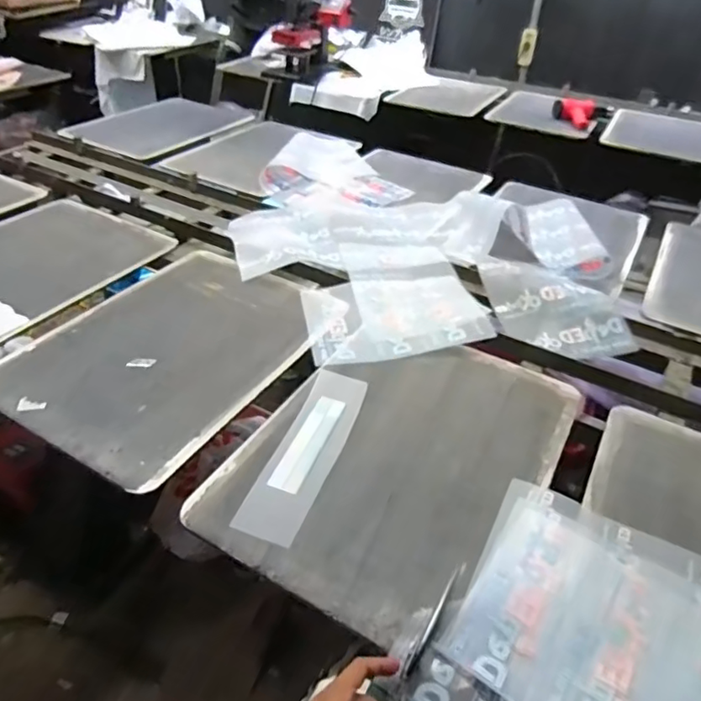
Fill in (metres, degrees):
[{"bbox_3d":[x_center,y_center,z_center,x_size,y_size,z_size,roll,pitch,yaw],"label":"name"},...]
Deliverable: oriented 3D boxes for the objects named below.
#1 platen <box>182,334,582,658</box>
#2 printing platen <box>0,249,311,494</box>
[{"bbox_3d":[0.080,0.145,0.835,0.397,0.014,0.540,22,42,21],"label":"platen"},{"bbox_3d":[-0.321,-0.022,1.009,0.423,0.016,0.544,22,42,22],"label":"printing platen"}]

